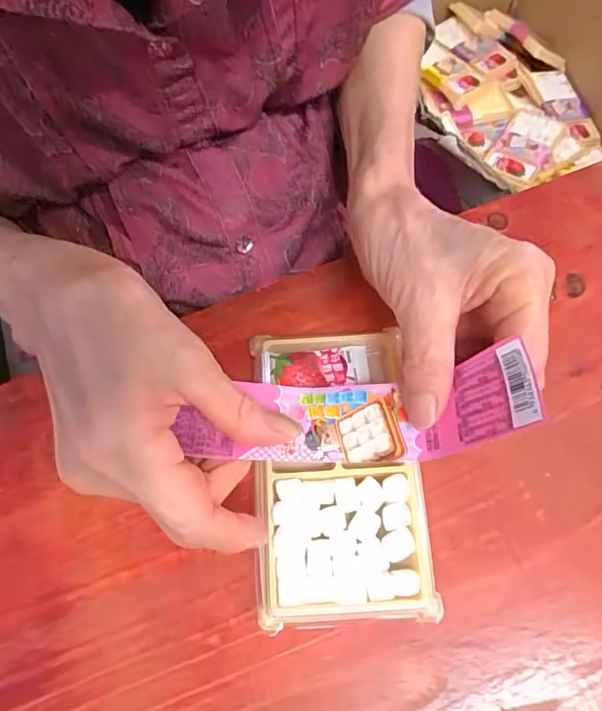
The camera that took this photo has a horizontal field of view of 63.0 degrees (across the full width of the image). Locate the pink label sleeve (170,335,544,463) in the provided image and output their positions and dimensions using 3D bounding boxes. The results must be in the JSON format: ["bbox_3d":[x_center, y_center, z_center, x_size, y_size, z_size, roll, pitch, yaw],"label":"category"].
[{"bbox_3d":[0.019,0.025,0.209,0.142,0.029,0.038,-9,68,13],"label":"pink label sleeve"}]

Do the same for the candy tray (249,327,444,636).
[{"bbox_3d":[0.016,0.051,0.232,0.076,0.013,0.132,-5,68,0],"label":"candy tray"}]

